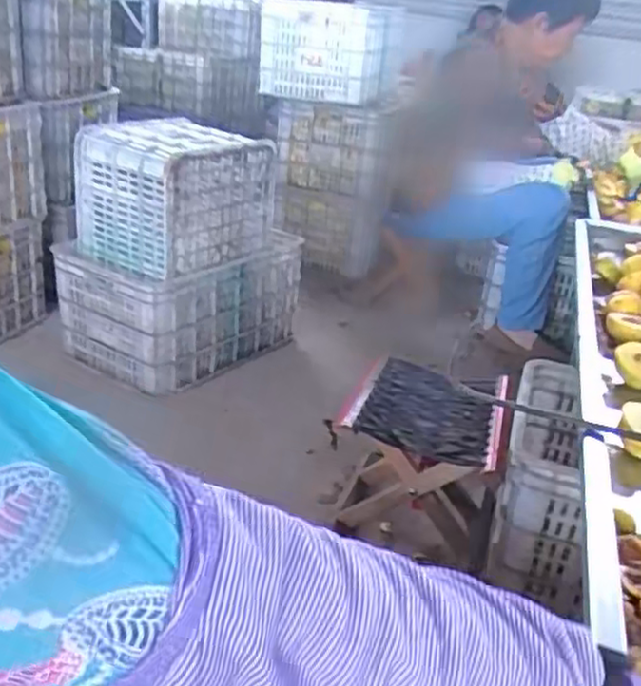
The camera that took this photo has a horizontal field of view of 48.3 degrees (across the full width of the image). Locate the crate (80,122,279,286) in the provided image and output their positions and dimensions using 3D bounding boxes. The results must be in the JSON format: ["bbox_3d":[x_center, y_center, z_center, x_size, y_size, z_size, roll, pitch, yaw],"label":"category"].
[{"bbox_3d":[-0.318,-0.336,1.604,0.307,0.268,0.354,21,28,31],"label":"crate"}]

